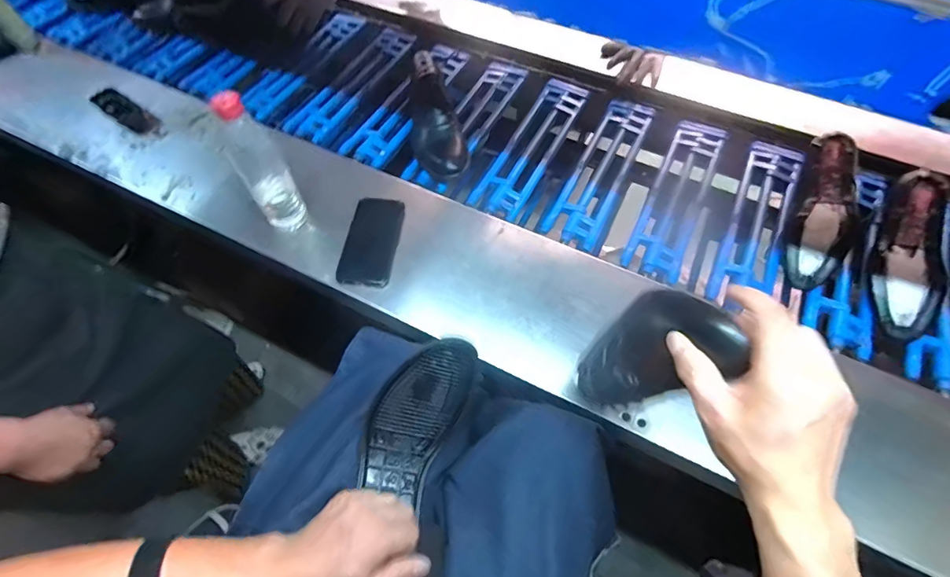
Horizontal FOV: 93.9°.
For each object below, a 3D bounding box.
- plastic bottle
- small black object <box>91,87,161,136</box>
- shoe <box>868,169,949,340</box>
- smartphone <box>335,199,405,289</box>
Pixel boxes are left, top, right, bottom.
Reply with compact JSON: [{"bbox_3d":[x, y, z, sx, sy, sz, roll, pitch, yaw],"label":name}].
[{"bbox_3d":[-0.304,-0.169,0.636,0.063,0.236,0.068,-28,64,-15],"label":"plastic bottle"},{"bbox_3d":[-0.669,-0.337,0.848,0.161,0.021,0.047,31,65,17],"label":"small black object"},{"bbox_3d":[0.704,-0.054,0.719,0.107,0.081,0.287,20,76,12],"label":"shoe"},{"bbox_3d":[-0.163,-0.074,0.697,0.081,0.011,0.159,3,60,3],"label":"smartphone"}]

